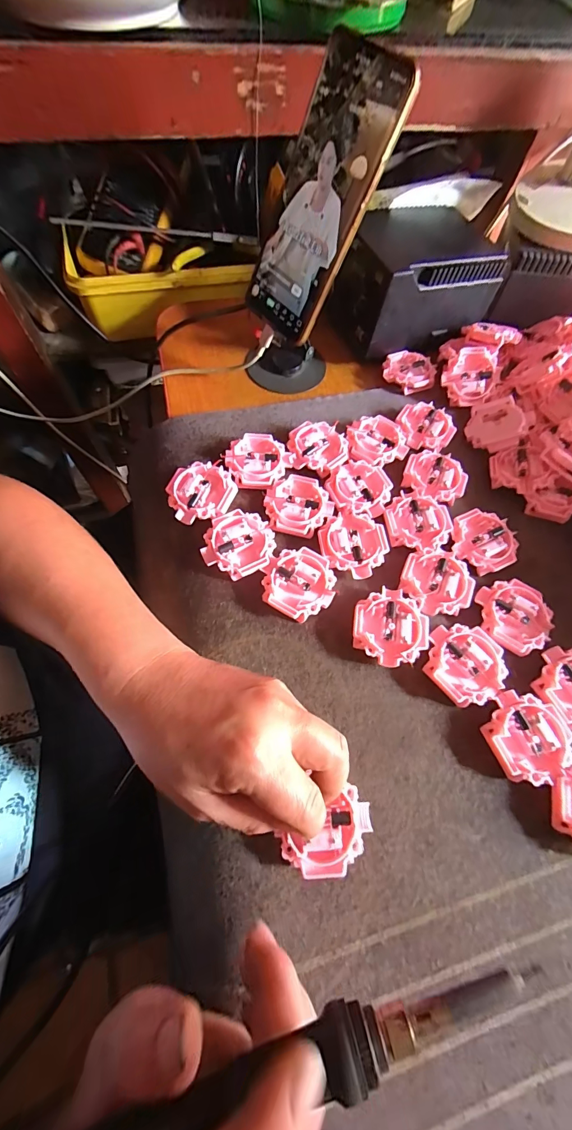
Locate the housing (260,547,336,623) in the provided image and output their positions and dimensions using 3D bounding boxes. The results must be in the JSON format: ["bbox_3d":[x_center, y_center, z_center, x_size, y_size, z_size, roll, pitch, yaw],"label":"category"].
[{"bbox_3d":[0.010,0.013,0.281,0.052,0.013,0.052,1,66,-3],"label":"housing"}]

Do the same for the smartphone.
[{"bbox_3d":[0.022,-0.267,0.286,0.013,0.166,0.074,-20,63,-44],"label":"smartphone"}]

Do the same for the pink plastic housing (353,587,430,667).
[{"bbox_3d":[0.075,0.045,0.272,0.052,0.012,0.054,1,66,-3],"label":"pink plastic housing"}]

